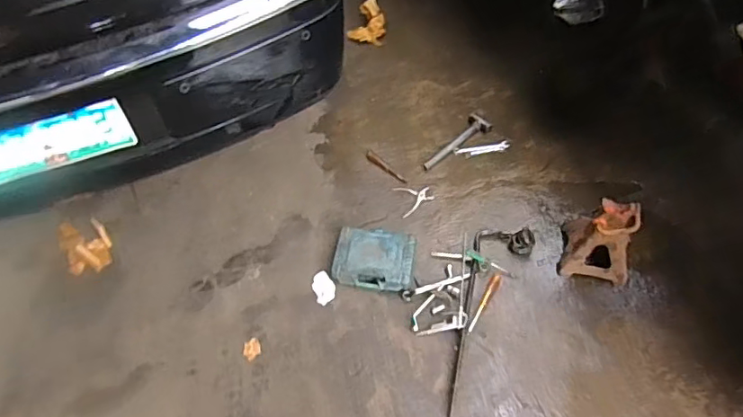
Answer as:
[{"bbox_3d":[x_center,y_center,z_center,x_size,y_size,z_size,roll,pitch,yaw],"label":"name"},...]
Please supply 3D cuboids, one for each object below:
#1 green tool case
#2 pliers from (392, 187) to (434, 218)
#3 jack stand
[{"bbox_3d":[0.014,0.143,1.605,0.245,0.062,0.198,9,57,10],"label":"green tool case"},{"bbox_3d":[0.144,-0.035,1.747,0.118,0.008,0.121,-15,56,-6],"label":"pliers"},{"bbox_3d":[0.656,0.081,1.494,0.199,0.237,0.157,11,58,12],"label":"jack stand"}]

